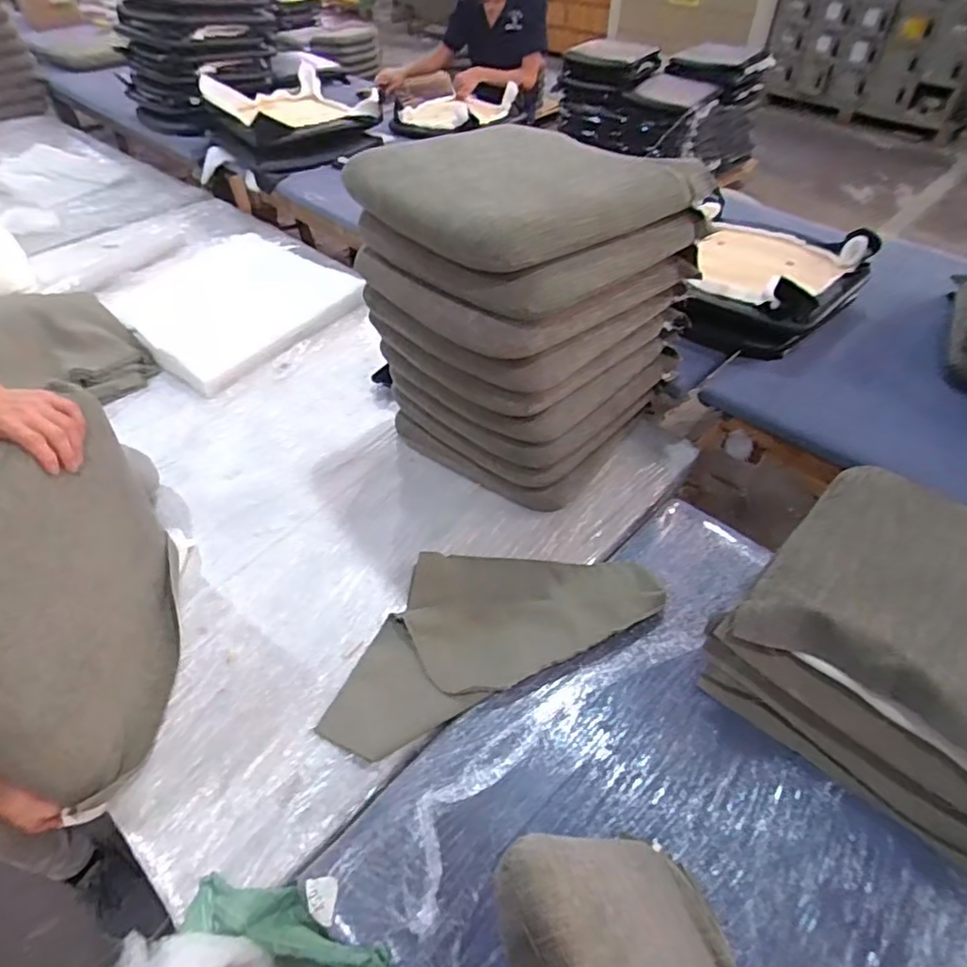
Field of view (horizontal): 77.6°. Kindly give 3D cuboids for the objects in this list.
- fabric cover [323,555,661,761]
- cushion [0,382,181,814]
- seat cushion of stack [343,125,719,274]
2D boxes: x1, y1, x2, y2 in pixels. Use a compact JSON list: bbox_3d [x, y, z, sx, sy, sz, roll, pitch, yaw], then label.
[{"bbox_3d":[0.000,0.219,1.006,0.576,0.038,0.269,-20,50,-17],"label":"fabric cover"},{"bbox_3d":[-0.533,0.162,0.794,0.080,0.401,0.423,-5,47,-4],"label":"cushion"},{"bbox_3d":[0.061,-0.490,0.957,0.429,0.082,0.387,-30,53,-25],"label":"seat cushion of stack"}]

